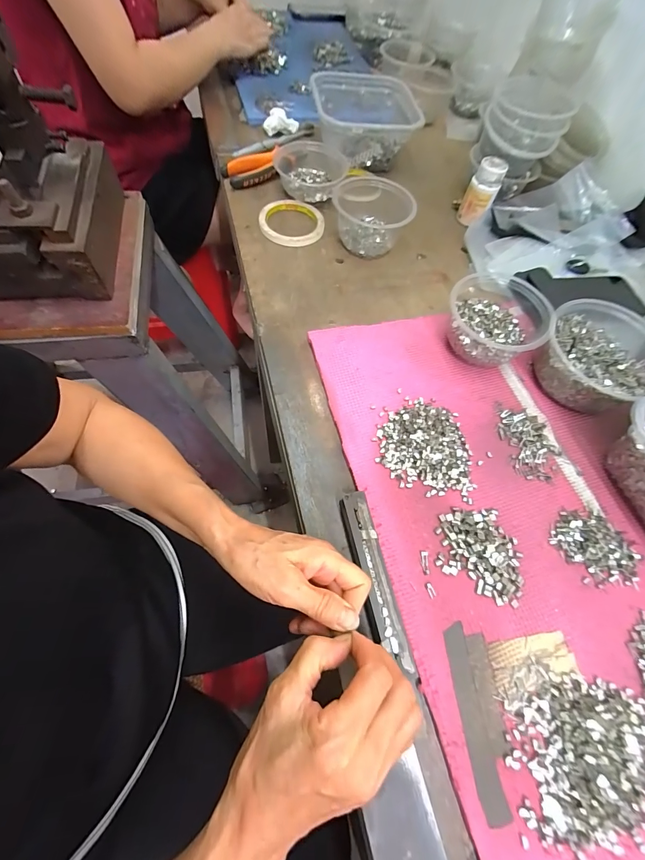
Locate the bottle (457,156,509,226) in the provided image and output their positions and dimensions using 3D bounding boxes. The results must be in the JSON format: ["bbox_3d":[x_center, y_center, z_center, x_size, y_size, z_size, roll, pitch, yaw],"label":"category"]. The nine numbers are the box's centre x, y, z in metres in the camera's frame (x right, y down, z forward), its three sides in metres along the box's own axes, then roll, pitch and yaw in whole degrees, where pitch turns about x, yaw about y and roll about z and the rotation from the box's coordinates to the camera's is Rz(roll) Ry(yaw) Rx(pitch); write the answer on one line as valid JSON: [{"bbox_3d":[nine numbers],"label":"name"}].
[{"bbox_3d":[0.249,-0.373,0.544,0.045,0.079,0.045,23,64,7],"label":"bottle"}]

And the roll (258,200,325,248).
[{"bbox_3d":[-0.046,-0.318,0.528,0.096,0.014,0.093,6,64,-3],"label":"roll"}]

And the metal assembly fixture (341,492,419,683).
[{"bbox_3d":[0.045,0.128,0.302,0.023,0.023,0.145,-10,66,-11],"label":"metal assembly fixture"}]

